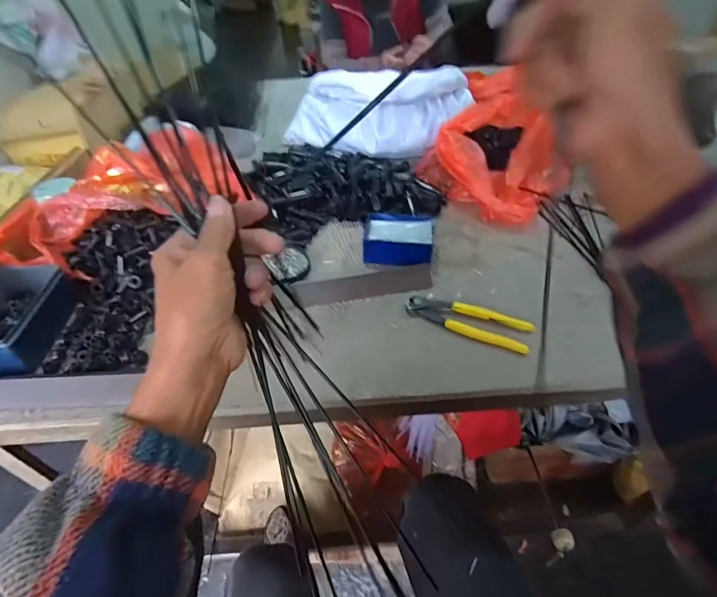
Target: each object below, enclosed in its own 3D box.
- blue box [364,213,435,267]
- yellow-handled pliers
[{"bbox_3d":[0.065,-0.096,0.655,0.109,0.038,0.090,5,45,9],"label":"blue box"},{"bbox_3d":[0.144,0.028,0.537,0.161,0.018,0.047,19,49,22],"label":"yellow-handled pliers"}]

